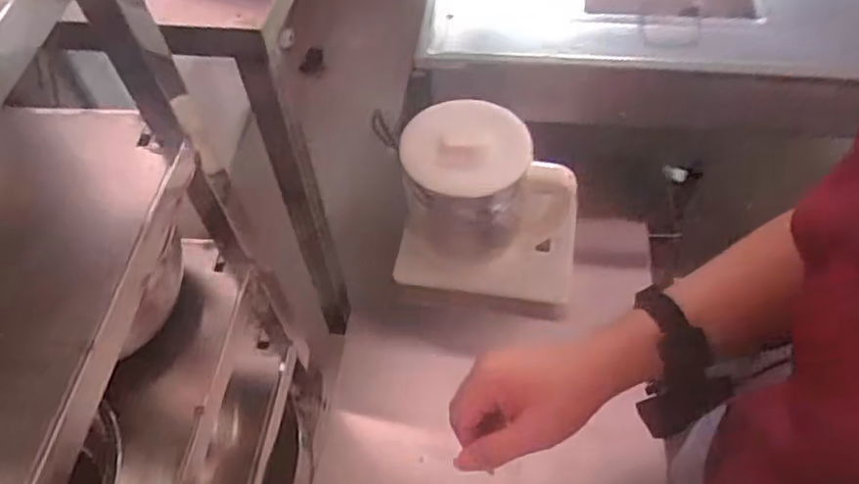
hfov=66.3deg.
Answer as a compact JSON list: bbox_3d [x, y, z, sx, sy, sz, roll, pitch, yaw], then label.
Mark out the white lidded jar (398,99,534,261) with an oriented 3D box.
[{"bbox_3d":[0.050,-0.076,0.827,0.150,0.172,0.140,3,55,6],"label":"white lidded jar"}]

